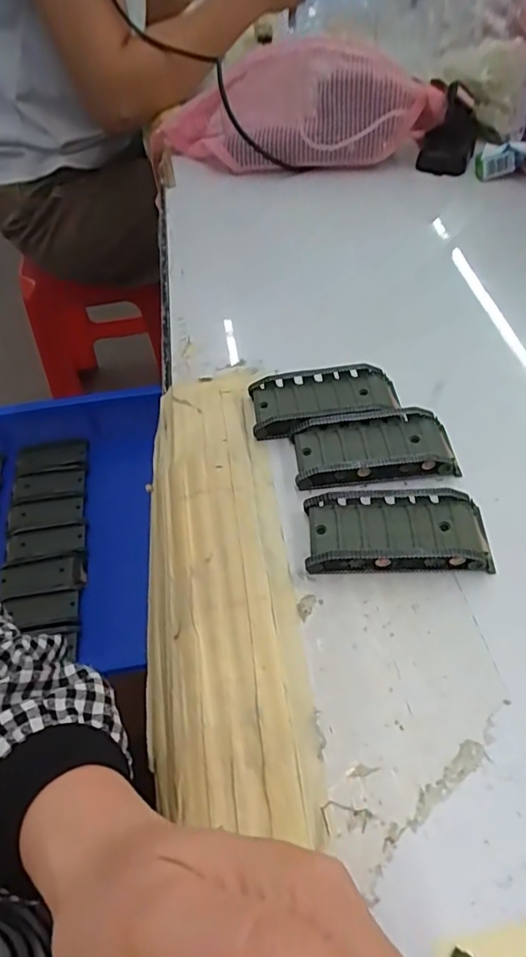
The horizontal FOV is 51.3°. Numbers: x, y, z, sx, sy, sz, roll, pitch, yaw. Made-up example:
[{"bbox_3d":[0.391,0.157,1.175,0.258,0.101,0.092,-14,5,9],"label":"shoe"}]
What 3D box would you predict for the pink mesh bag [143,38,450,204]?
[{"bbox_3d":[0.025,-0.389,0.585,0.303,0.105,0.102,-2,52,3],"label":"pink mesh bag"}]

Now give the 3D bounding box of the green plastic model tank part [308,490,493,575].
[{"bbox_3d":[0.073,0.028,0.298,0.095,0.019,0.044,-1,52,4],"label":"green plastic model tank part"}]

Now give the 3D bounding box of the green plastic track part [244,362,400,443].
[{"bbox_3d":[0.042,-0.052,0.361,0.096,0.017,0.044,-7,52,-1],"label":"green plastic track part"}]

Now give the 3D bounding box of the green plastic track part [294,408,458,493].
[{"bbox_3d":[0.068,-0.020,0.334,0.095,0.017,0.047,-7,52,-1],"label":"green plastic track part"}]

